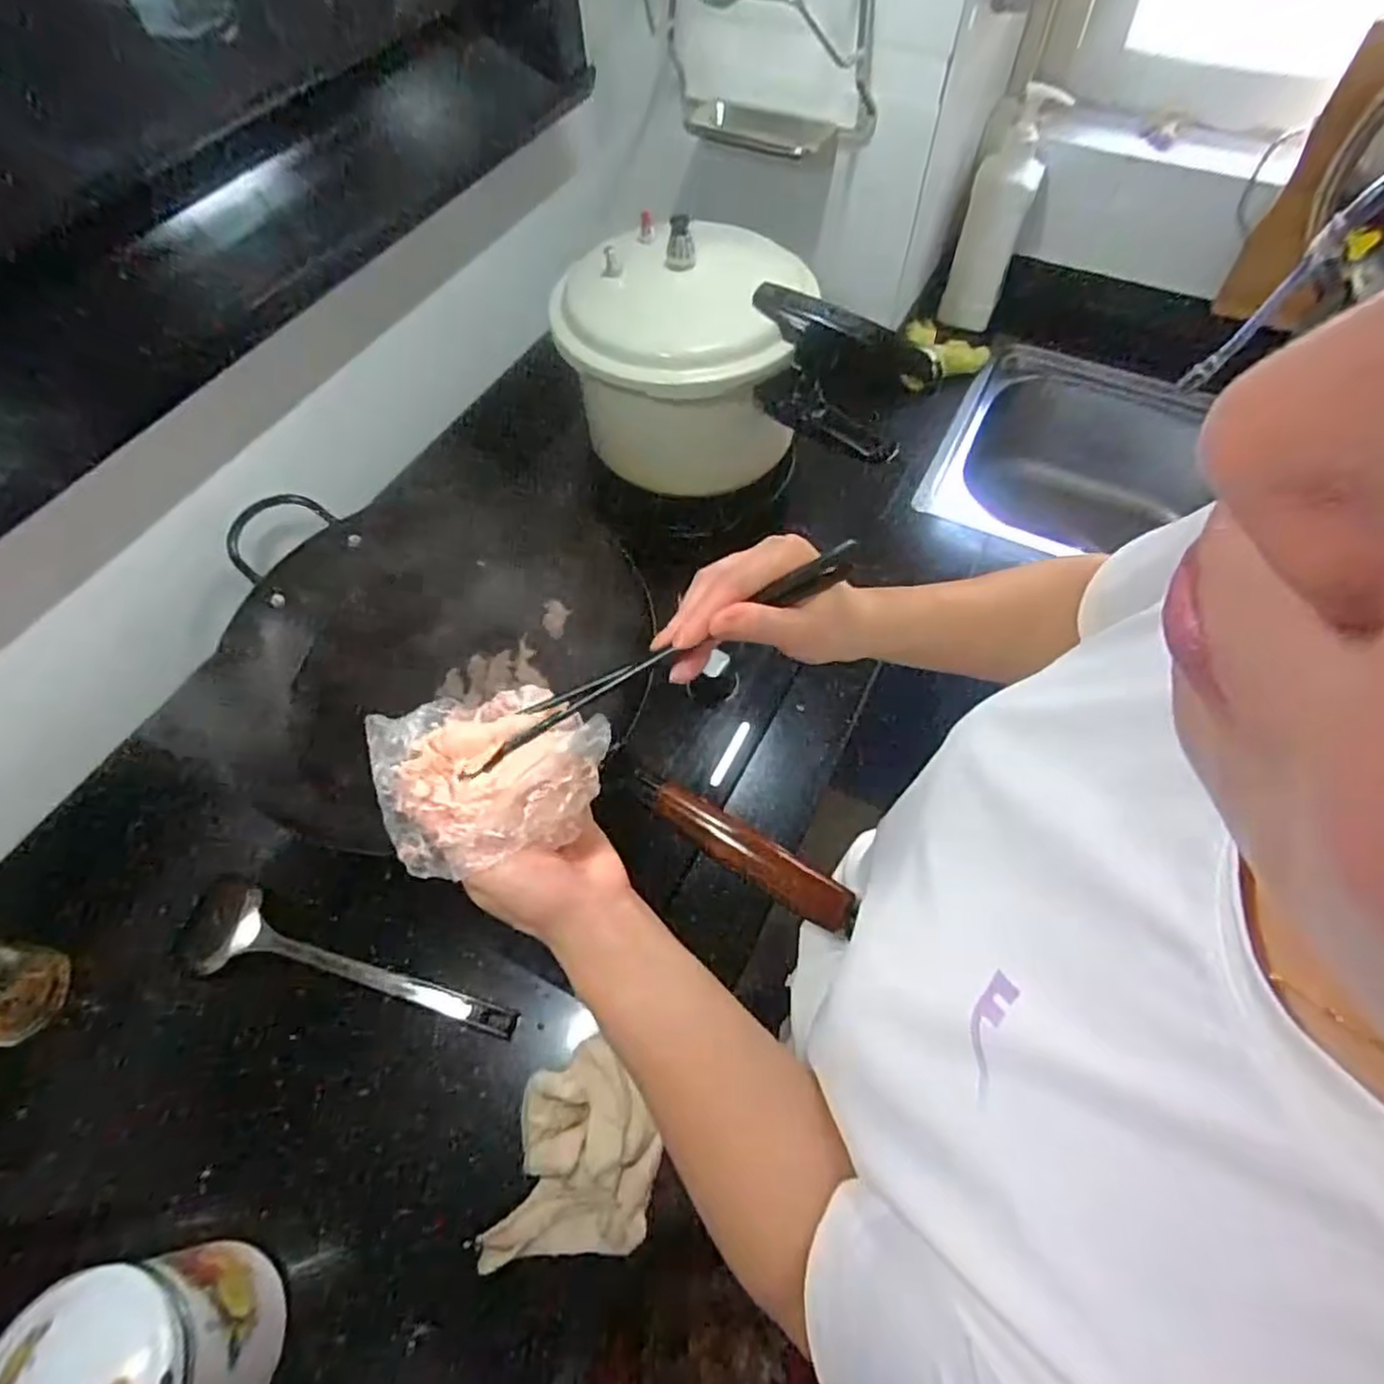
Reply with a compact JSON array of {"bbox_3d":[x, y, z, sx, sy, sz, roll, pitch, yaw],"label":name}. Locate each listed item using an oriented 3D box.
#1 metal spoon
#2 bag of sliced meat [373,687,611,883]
[{"bbox_3d":[-0.297,0.240,0.601,0.305,0.024,0.075,16,61,10],"label":"metal spoon"},{"bbox_3d":[-0.102,0.038,0.364,0.115,0.035,0.097,-19,61,-10],"label":"bag of sliced meat"}]

